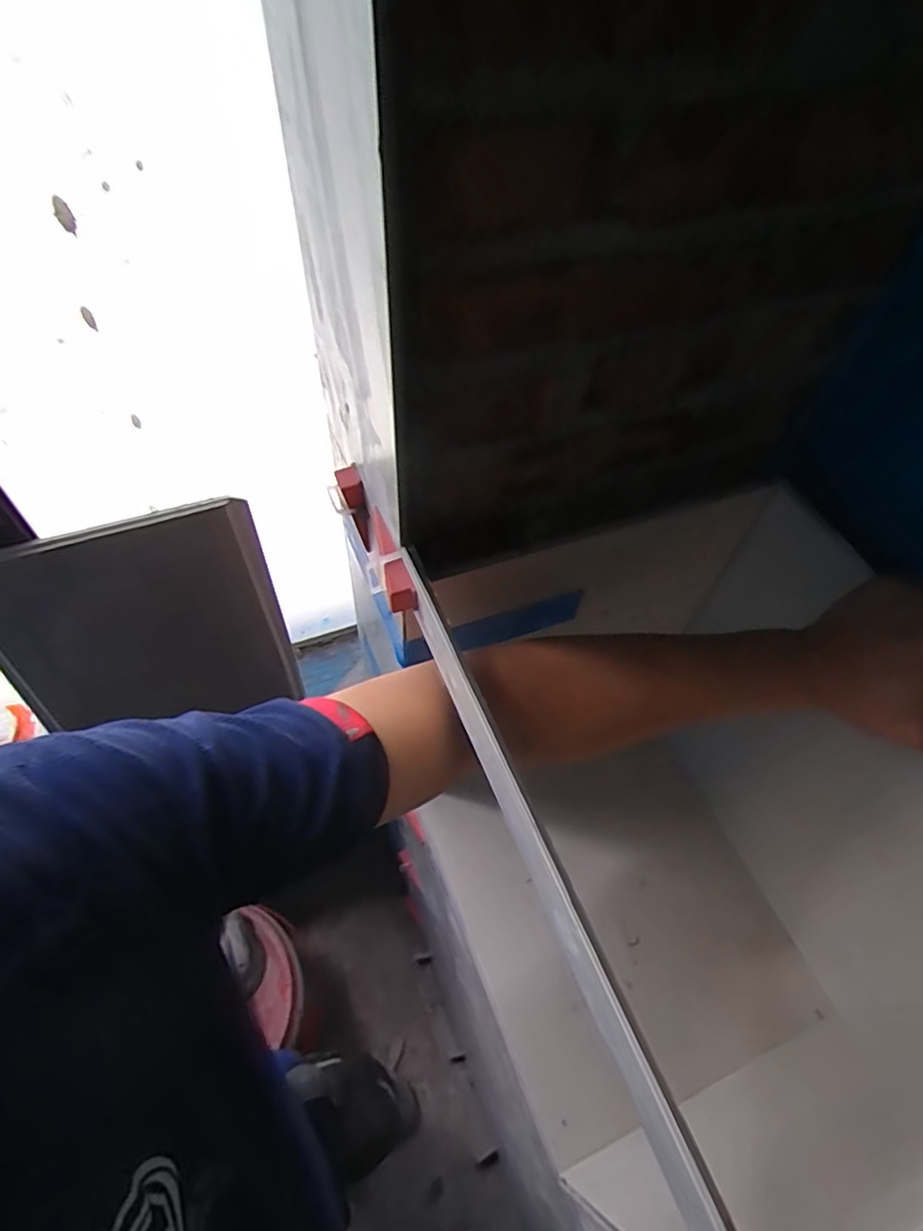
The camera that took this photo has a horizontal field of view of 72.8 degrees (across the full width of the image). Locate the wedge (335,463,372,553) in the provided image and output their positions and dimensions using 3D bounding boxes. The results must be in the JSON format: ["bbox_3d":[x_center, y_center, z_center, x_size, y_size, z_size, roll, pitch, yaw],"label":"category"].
[{"bbox_3d":[-0.071,-0.072,0.440,0.016,0.060,0.025,-26,40,-20],"label":"wedge"}]

